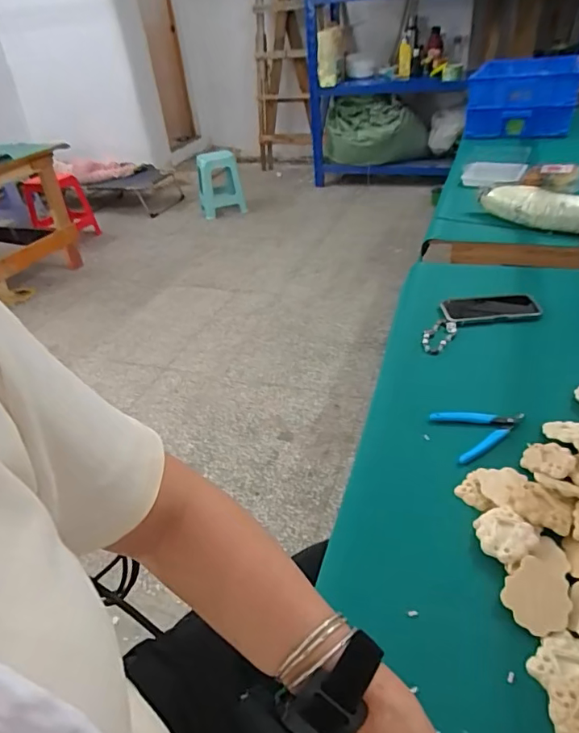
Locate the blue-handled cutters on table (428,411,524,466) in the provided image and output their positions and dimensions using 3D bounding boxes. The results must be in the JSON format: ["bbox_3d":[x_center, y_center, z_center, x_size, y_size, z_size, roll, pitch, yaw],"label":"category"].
[{"bbox_3d":[0.268,0.084,0.678,0.117,0.009,0.095,-12,36,-8],"label":"blue-handled cutters on table"}]

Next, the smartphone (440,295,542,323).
[{"bbox_3d":[0.383,-0.114,0.938,0.165,0.009,0.083,-4,35,3],"label":"smartphone"}]

